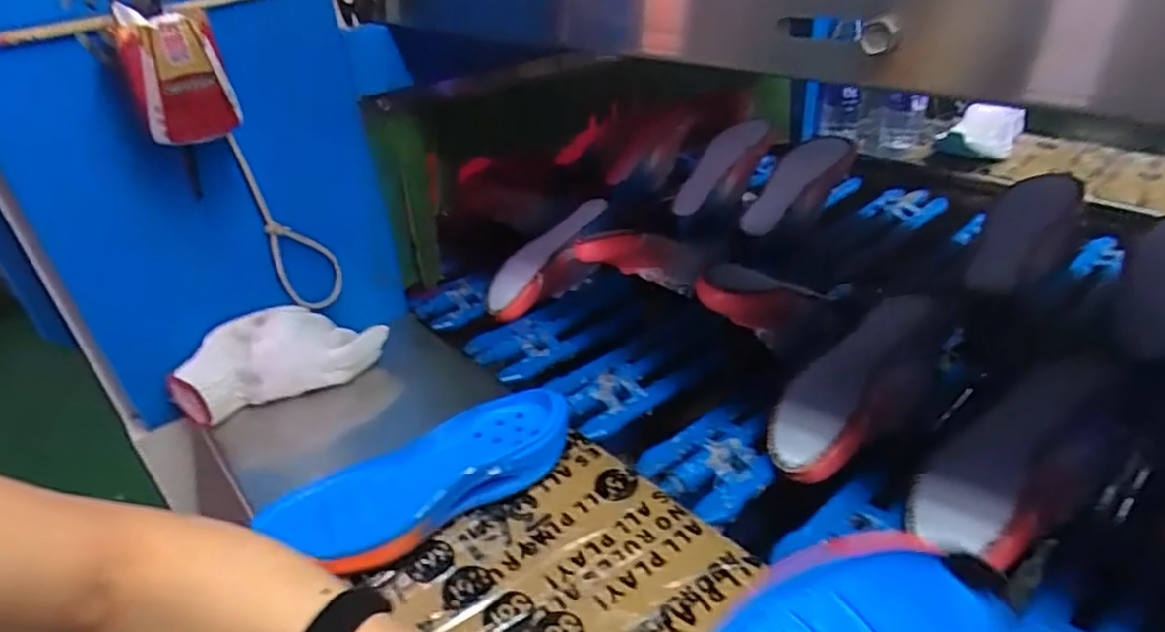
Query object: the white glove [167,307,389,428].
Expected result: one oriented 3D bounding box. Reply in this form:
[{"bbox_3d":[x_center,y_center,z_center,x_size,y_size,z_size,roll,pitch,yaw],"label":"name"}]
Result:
[{"bbox_3d":[-0.285,0.037,0.624,0.189,0.070,0.058,-22,36,-25],"label":"white glove"}]

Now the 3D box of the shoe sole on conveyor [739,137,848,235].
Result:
[{"bbox_3d":[0.274,-0.178,0.868,0.171,0.031,0.055,-46,42,-5],"label":"shoe sole on conveyor"}]

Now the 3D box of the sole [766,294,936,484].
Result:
[{"bbox_3d":[0.235,0.054,0.571,0.205,0.028,0.074,-44,46,-19],"label":"sole"}]

